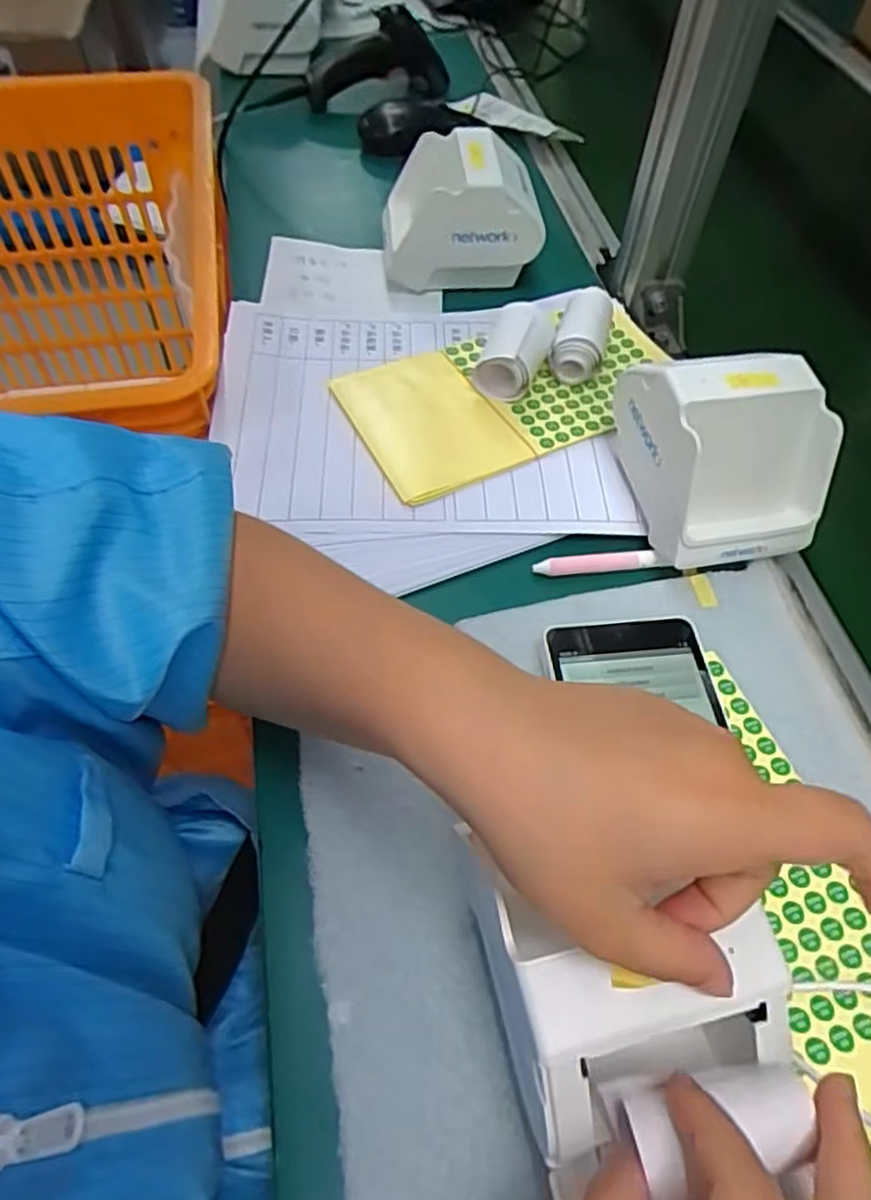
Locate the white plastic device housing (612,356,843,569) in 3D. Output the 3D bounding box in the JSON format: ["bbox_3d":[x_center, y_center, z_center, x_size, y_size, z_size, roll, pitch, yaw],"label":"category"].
[{"bbox_3d":[0.169,-0.088,0.430,0.111,0.093,0.112,-8,57,-7],"label":"white plastic device housing"}]

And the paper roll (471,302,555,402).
[{"bbox_3d":[0.054,-0.173,0.503,0.041,0.040,0.065,25,59,14],"label":"paper roll"}]

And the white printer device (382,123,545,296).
[{"bbox_3d":[0.020,-0.315,0.585,0.123,0.090,0.099,0,57,-2],"label":"white printer device"}]

